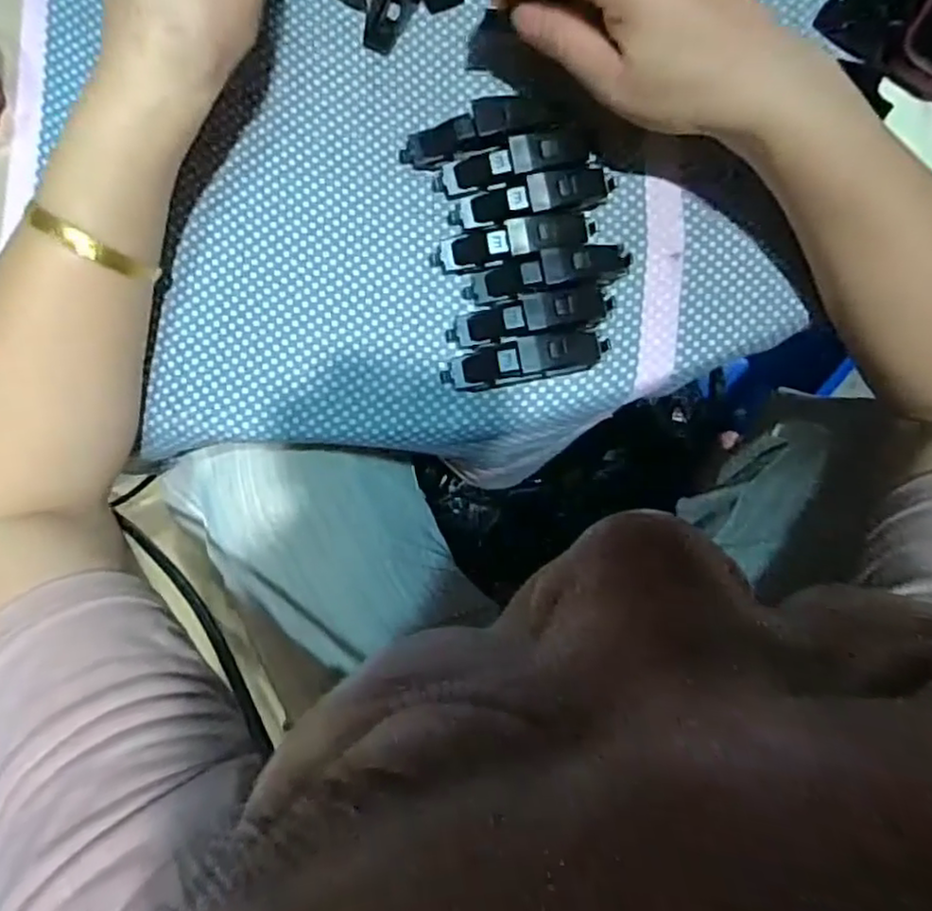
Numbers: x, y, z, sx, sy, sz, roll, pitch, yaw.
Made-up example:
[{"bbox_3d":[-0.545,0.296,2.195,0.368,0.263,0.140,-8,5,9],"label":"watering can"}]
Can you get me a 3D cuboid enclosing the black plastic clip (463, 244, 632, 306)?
[{"bbox_3d":[0.041,-0.088,0.317,0.081,0.021,0.017,-12,88,0],"label":"black plastic clip"}]

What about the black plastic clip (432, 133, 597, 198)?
[{"bbox_3d":[0.023,-0.142,0.320,0.077,0.020,0.018,-9,88,0],"label":"black plastic clip"}]

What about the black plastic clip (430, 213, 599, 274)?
[{"bbox_3d":[0.024,-0.104,0.319,0.079,0.020,0.020,-8,88,1],"label":"black plastic clip"}]

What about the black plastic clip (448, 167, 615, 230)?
[{"bbox_3d":[0.035,-0.124,0.320,0.082,0.022,0.020,-16,88,0],"label":"black plastic clip"}]

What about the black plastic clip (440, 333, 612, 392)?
[{"bbox_3d":[0.029,-0.046,0.317,0.081,0.020,0.018,-11,88,0],"label":"black plastic clip"}]

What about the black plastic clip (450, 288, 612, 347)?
[{"bbox_3d":[0.032,-0.066,0.317,0.080,0.021,0.020,-10,88,0],"label":"black plastic clip"}]

